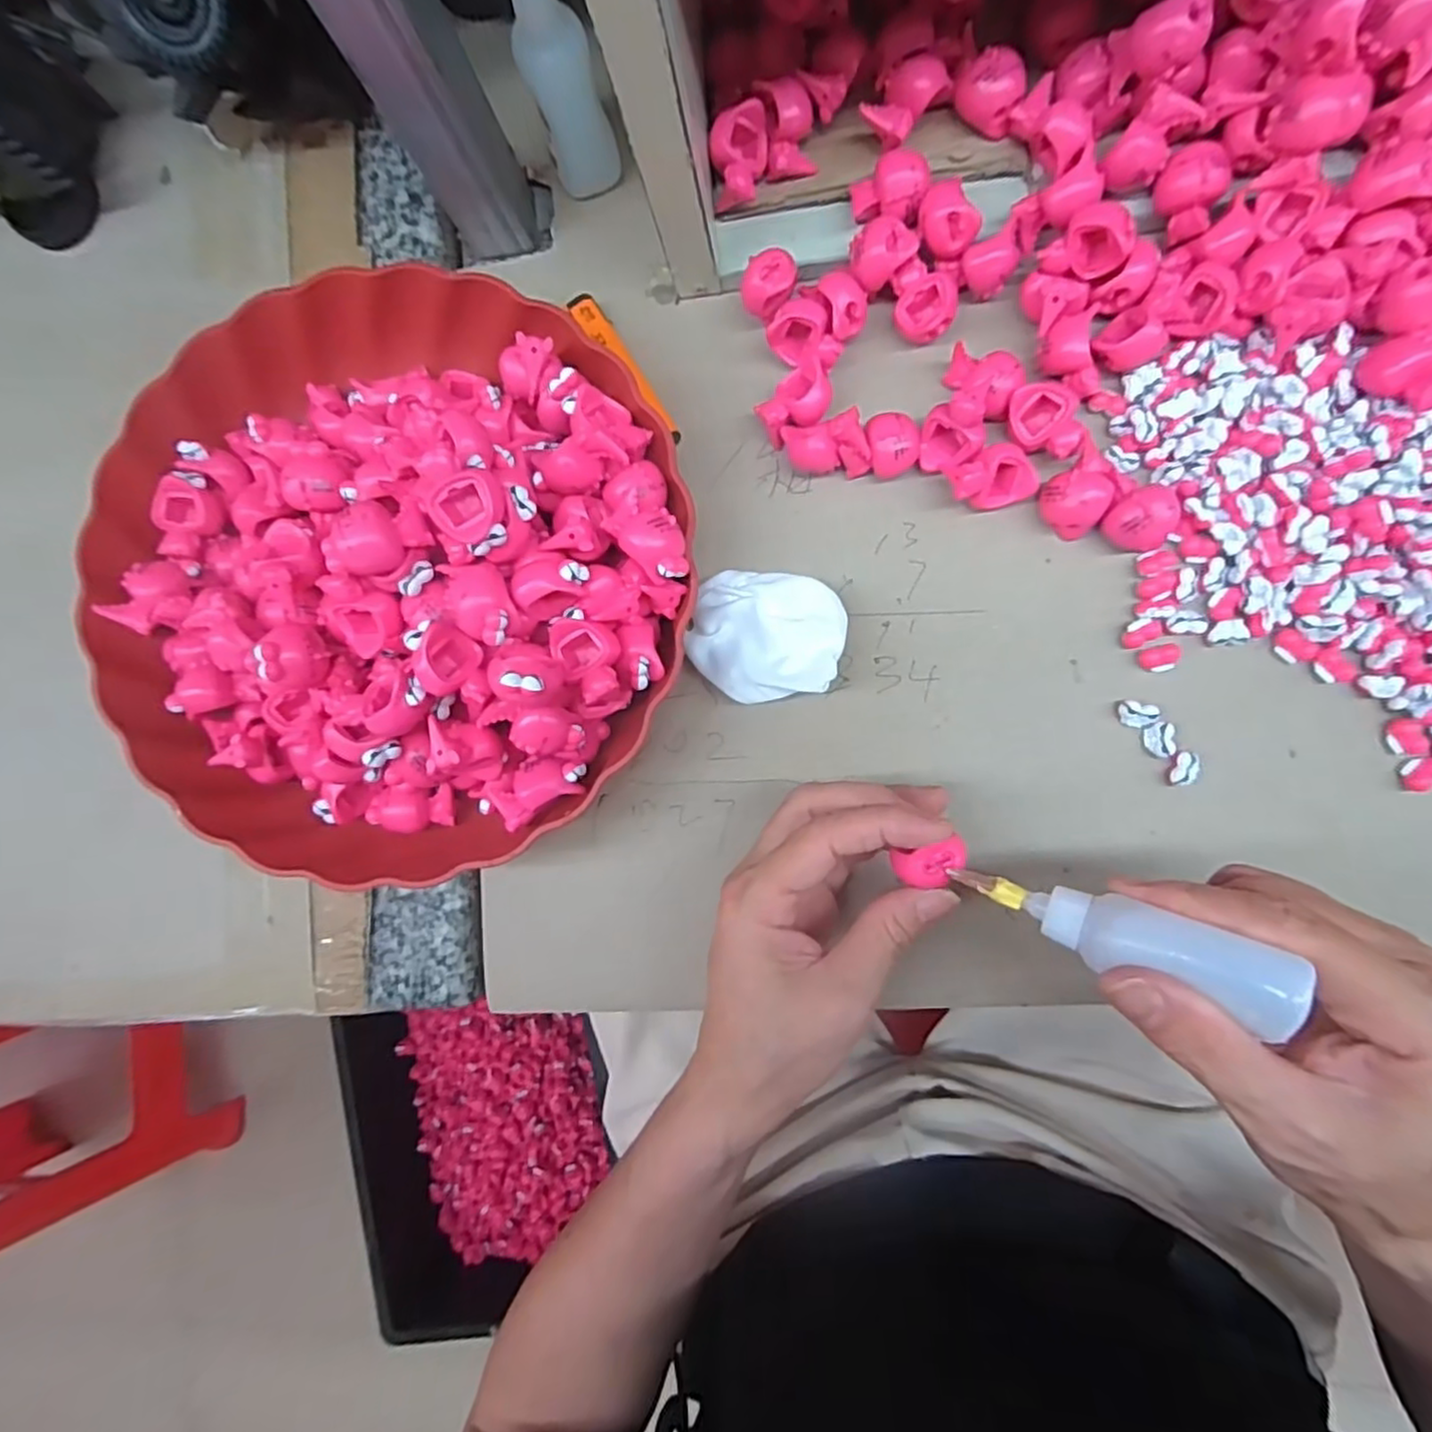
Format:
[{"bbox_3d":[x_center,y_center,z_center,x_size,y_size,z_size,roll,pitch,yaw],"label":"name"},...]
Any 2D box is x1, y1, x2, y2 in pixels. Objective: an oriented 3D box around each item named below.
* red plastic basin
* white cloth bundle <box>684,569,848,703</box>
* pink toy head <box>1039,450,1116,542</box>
[{"bbox_3d":[-0.133,-0.060,0.287,0.236,0.088,0.240,0,88,8],"label":"red plastic basin"},{"bbox_3d":[0.021,-0.033,0.297,0.064,0.026,0.053,12,90,8],"label":"white cloth bundle"},{"bbox_3d":[0.146,-0.088,0.283,0.025,0.017,0.025,0,88,8],"label":"pink toy head"}]

